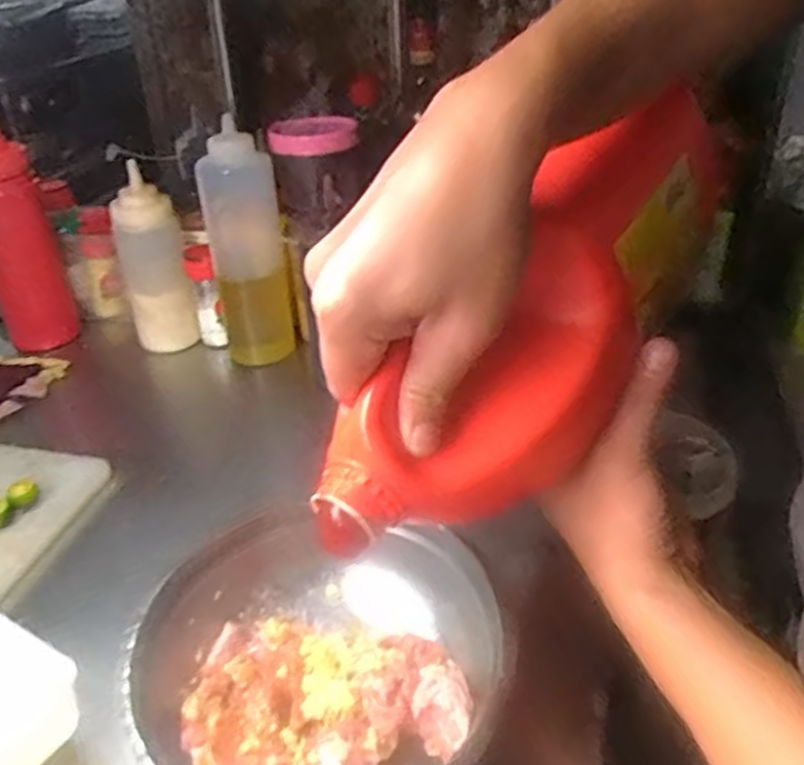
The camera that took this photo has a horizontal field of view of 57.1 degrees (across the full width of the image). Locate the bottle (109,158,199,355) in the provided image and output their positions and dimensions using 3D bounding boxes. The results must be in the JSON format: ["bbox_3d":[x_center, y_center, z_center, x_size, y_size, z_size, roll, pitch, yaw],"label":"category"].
[{"bbox_3d":[-0.264,-0.123,0.784,0.065,0.176,0.065,-14,34,-17],"label":"bottle"}]

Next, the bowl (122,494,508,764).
[{"bbox_3d":[-0.044,0.155,0.399,0.192,0.075,0.179,-2,33,1],"label":"bowl"}]

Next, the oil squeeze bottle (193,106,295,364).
[{"bbox_3d":[-0.155,-0.126,0.751,0.074,0.244,0.071,-8,33,-8],"label":"oil squeeze bottle"}]

